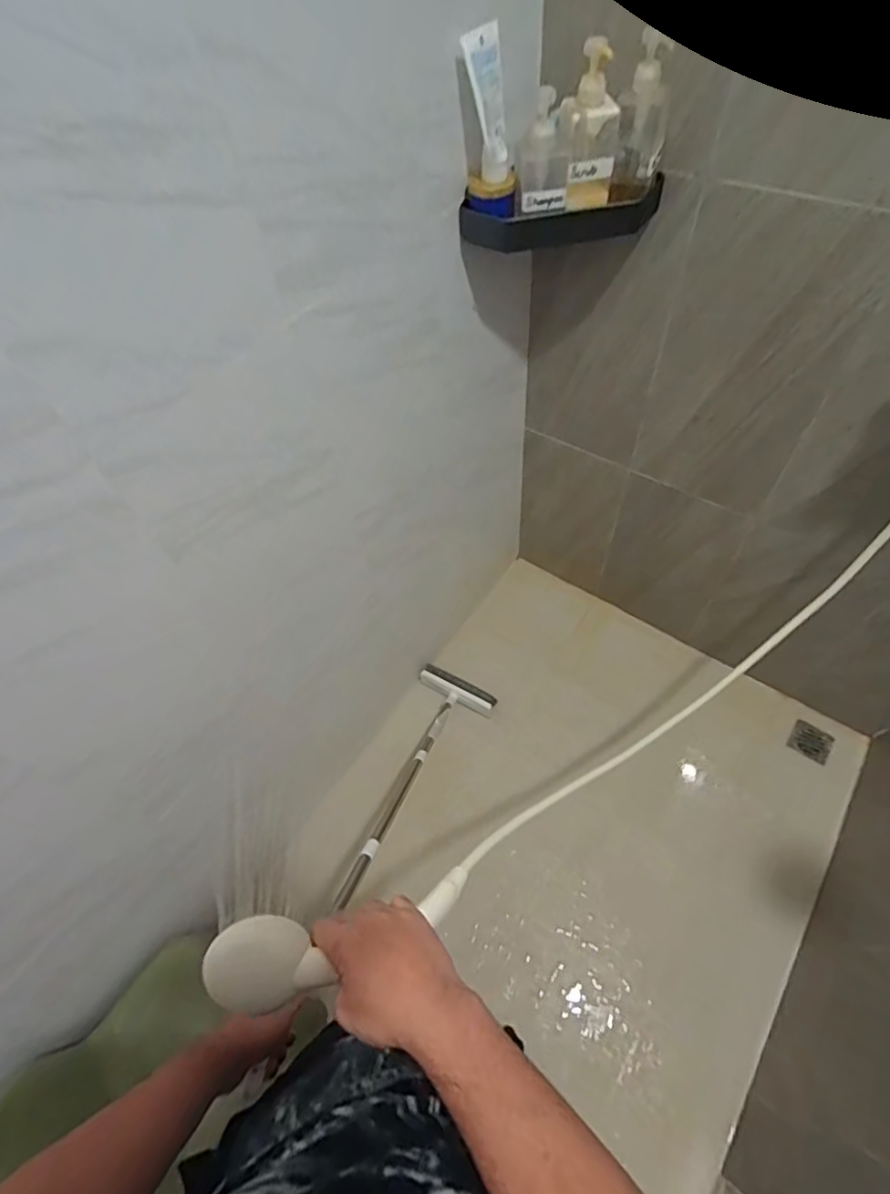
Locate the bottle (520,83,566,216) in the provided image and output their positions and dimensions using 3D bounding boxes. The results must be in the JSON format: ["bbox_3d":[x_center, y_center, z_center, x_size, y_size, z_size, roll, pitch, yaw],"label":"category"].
[{"bbox_3d":[0.138,-0.613,0.772,0.066,0.127,0.048,2,56,3],"label":"bottle"}]

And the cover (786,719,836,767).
[{"bbox_3d":[0.939,0.370,1.430,0.091,0.008,0.099,29,56,28],"label":"cover"}]

